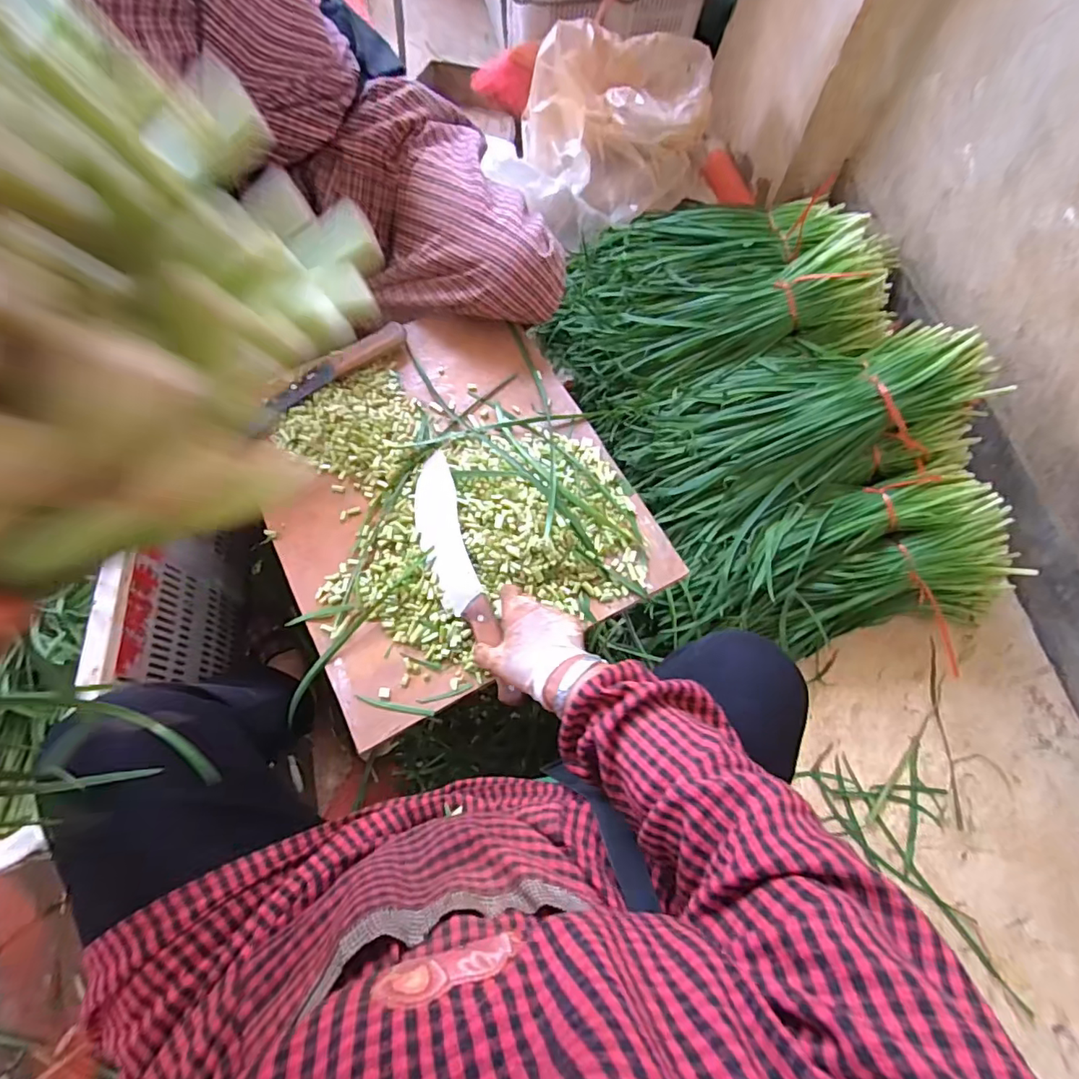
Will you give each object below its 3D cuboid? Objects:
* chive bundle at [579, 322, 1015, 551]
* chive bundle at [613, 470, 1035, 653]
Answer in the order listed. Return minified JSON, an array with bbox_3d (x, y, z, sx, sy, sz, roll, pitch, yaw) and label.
[{"bbox_3d":[0.359,-0.166,0.821,0.519,0.119,0.292,-9,69,16],"label":"chive bundle"},{"bbox_3d":[0.426,0.047,0.800,0.539,0.201,0.203,-12,70,-7],"label":"chive bundle"}]

